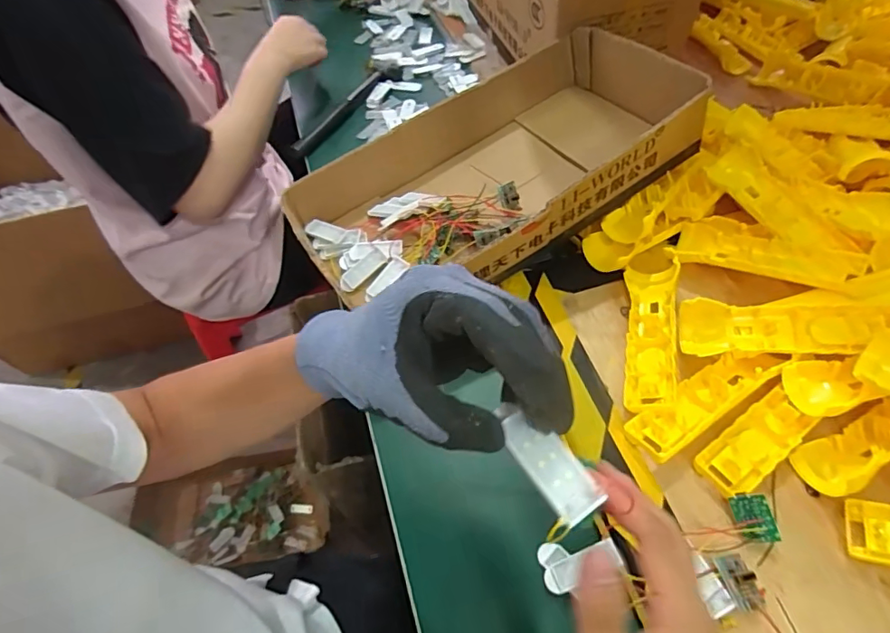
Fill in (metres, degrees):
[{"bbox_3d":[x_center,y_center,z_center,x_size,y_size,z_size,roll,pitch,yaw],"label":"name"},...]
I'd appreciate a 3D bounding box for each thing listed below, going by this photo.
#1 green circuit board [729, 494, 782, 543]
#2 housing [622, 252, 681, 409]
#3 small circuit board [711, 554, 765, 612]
[{"bbox_3d":[0.230,0.150,0.379,0.025,0.008,0.033,-19,56,22],"label":"green circuit board"},{"bbox_3d":[0.194,0.009,0.481,0.043,0.030,0.176,10,56,10],"label":"housing"},{"bbox_3d":[0.209,0.188,0.361,0.022,0.011,0.035,-12,55,-5],"label":"small circuit board"}]

